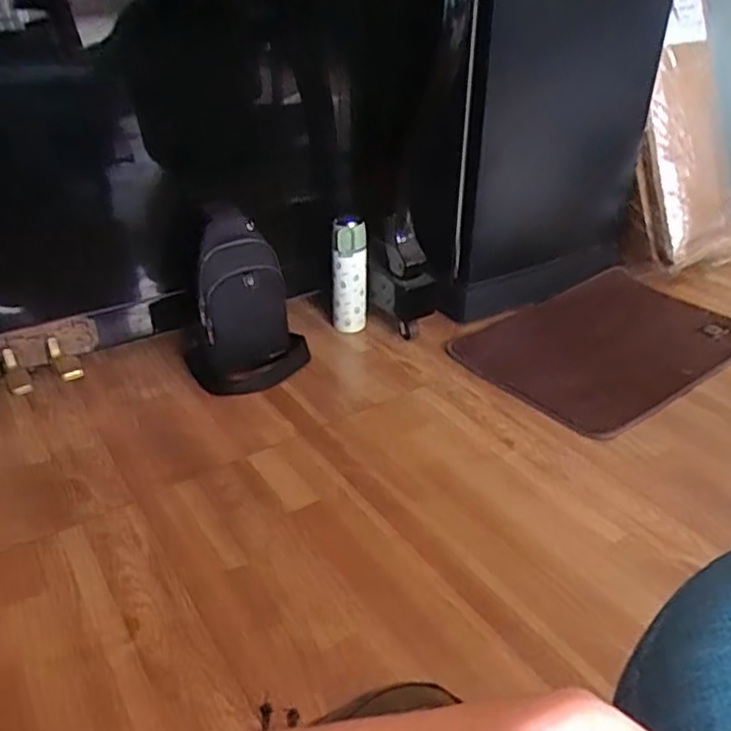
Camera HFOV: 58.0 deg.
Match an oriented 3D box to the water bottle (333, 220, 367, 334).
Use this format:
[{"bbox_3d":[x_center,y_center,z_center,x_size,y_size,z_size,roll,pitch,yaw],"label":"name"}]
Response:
[{"bbox_3d":[-0.032,-0.162,1.287,0.069,0.234,0.058,1,34,2],"label":"water bottle"}]

